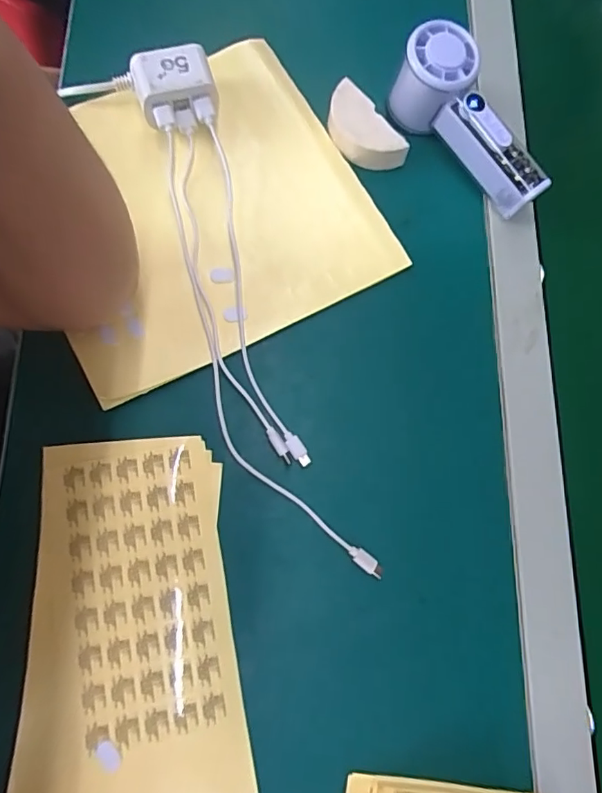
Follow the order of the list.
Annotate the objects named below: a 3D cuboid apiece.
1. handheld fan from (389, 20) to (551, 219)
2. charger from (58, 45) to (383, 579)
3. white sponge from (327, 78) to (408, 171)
[{"bbox_3d":[0.135,-0.215,0.407,0.047,0.066,0.151,-40,95,-9],"label":"handheld fan"},{"bbox_3d":[-0.044,-0.070,0.353,0.099,0.050,0.410,-23,81,-12],"label":"charger"},{"bbox_3d":[0.049,-0.213,0.409,0.041,0.022,0.078,-40,85,-14],"label":"white sponge"}]

